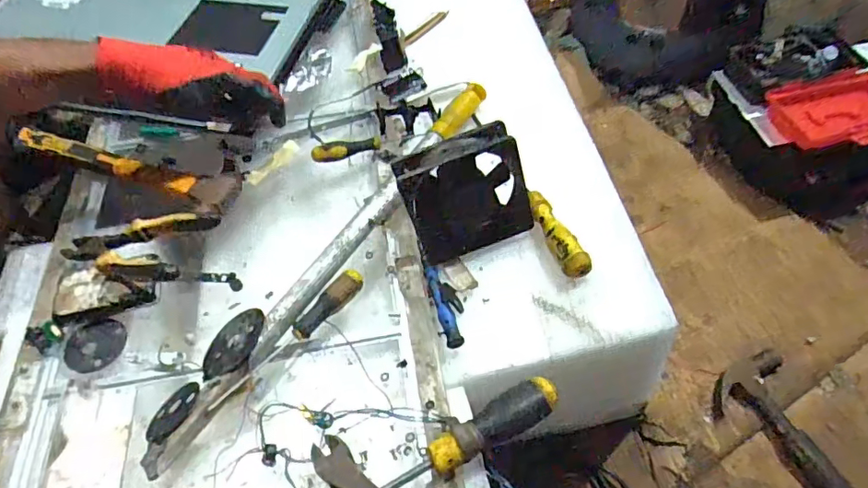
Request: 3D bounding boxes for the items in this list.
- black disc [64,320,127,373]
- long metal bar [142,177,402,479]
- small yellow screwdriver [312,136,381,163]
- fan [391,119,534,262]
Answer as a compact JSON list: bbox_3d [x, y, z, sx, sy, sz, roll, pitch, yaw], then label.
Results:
[{"bbox_3d":[-0.328,0.101,0.508,0.056,0.008,0.048,-14,55,-7],"label":"black disc"},{"bbox_3d":[-0.132,0.064,0.505,0.028,0.035,0.343,24,60,19],"label":"long metal bar"},{"bbox_3d":[-0.106,-0.115,0.638,0.083,0.022,0.025,-15,55,-8],"label":"small yellow screwdriver"},{"bbox_3d":[0.034,-0.047,0.536,0.122,0.120,0.035,-22,35,-1],"label":"fan"}]

